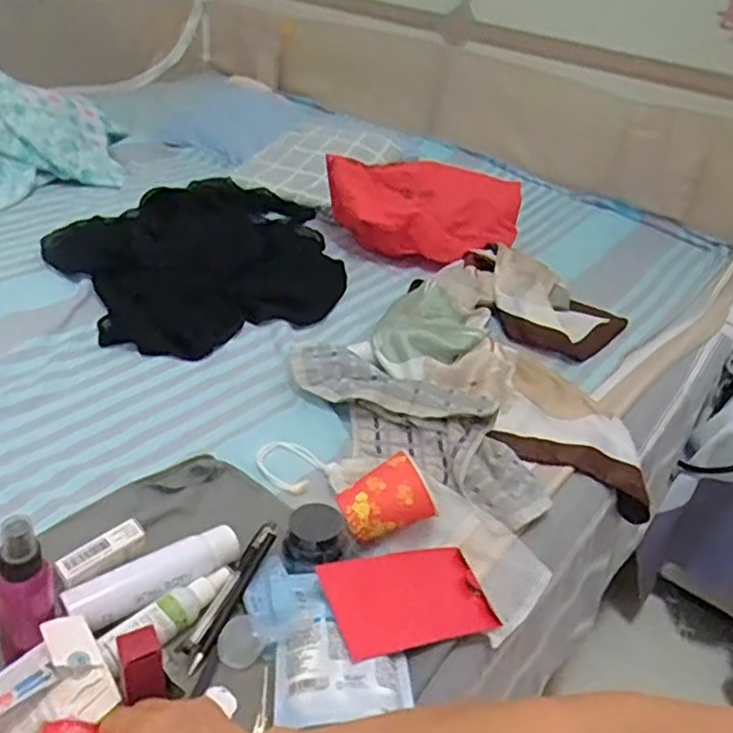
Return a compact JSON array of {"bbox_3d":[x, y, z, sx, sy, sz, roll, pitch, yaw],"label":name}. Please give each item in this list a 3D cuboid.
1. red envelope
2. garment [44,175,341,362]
[{"bbox_3d":[0.039,0.201,0.579,0.151,0.007,0.083,4,45,-33],"label":"red envelope"},{"bbox_3d":[-0.244,-0.207,1.084,0.485,0.071,0.458,-21,43,-36],"label":"garment"}]

